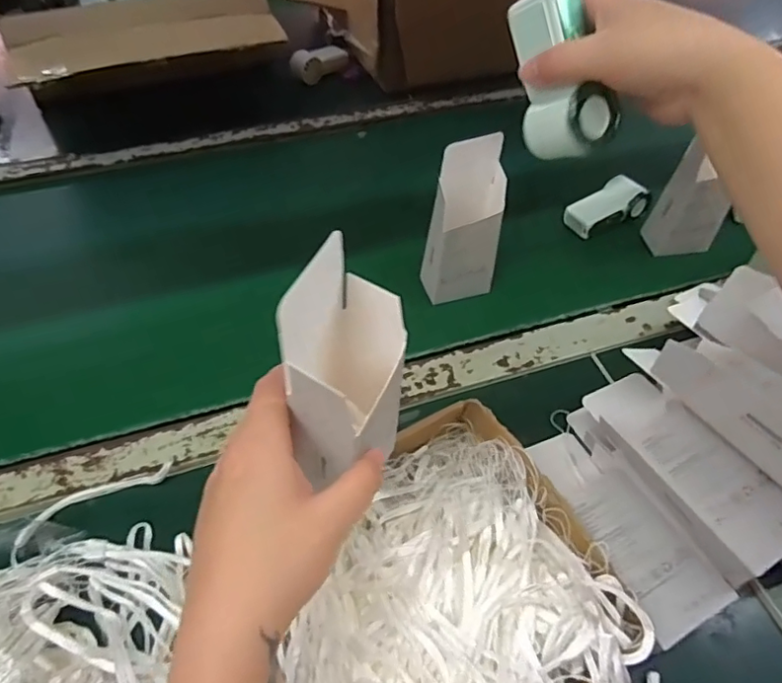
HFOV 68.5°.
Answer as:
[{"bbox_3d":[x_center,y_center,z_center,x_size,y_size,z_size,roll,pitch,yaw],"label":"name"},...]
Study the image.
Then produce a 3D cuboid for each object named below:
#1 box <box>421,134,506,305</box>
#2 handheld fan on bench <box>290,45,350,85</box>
[{"bbox_3d":[0.067,-0.102,0.530,0.073,0.156,0.047,-17,53,-14],"label":"box"},{"bbox_3d":[-0.105,-0.413,0.856,0.083,0.037,0.038,-5,51,-5],"label":"handheld fan on bench"}]

